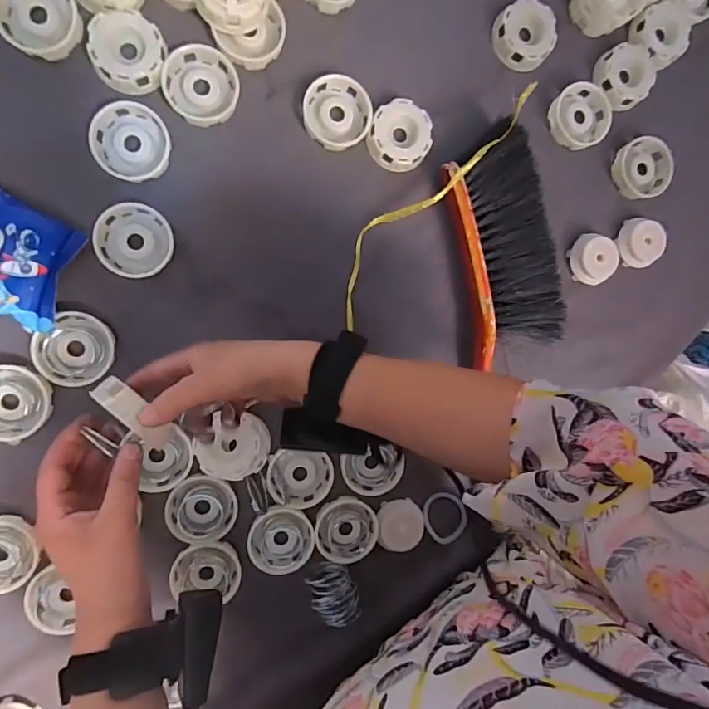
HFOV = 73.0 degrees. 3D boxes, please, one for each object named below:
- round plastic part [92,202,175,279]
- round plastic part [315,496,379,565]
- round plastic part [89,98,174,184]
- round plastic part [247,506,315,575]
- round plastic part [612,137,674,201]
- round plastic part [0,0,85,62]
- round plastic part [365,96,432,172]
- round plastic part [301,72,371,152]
[{"bbox_3d":[-0.192,-0.101,0.420,0.059,0.018,0.063,0,91,-8],"label":"round plastic part"},{"bbox_3d":[-0.007,0.171,0.468,0.059,0.019,0.057,0,91,-8],"label":"round plastic part"},{"bbox_3d":[-0.193,-0.184,0.415,0.060,0.015,0.063,0,91,-8],"label":"round plastic part"},{"bbox_3d":[-0.070,0.176,0.459,0.060,0.017,0.060,0,91,-8],"label":"round plastic part"},{"bbox_3d":[0.298,-0.192,0.496,0.057,0.018,0.059,-1,94,-15],"label":"round plastic part"},{"bbox_3d":[-0.261,-0.278,0.393,0.061,0.013,0.069,-32,95,-6],"label":"round plastic part"},{"bbox_3d":[0.043,-0.205,0.452,0.056,0.018,0.059,-1,94,-15],"label":"round plastic part"},{"bbox_3d":[-0.016,-0.224,0.444,0.060,0.017,0.062,-9,96,-14],"label":"round plastic part"}]

